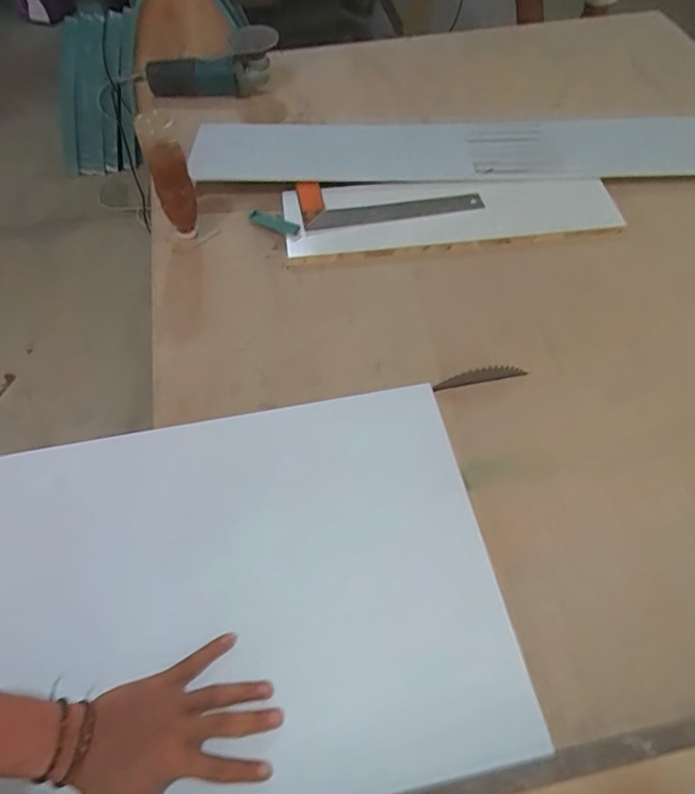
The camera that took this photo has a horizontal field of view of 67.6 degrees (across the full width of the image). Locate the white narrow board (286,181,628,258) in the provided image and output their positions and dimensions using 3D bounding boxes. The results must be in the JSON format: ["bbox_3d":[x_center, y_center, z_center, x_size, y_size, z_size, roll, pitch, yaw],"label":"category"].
[{"bbox_3d":[0.165,-0.305,0.852,0.525,0.015,0.145,-5,61,-2],"label":"white narrow board"}]

